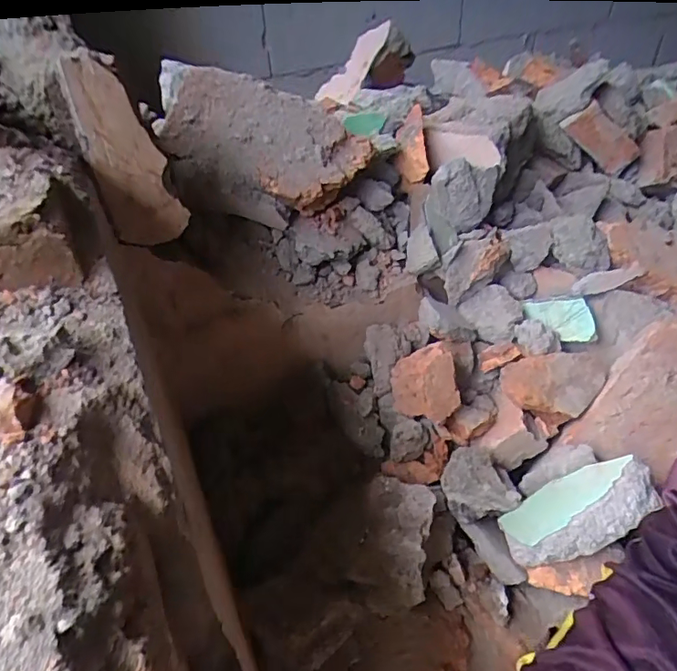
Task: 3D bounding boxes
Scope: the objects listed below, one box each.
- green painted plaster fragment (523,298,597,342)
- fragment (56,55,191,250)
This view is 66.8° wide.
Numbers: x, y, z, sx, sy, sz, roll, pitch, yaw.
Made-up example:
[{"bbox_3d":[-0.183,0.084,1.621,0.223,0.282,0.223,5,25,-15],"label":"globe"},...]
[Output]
[{"bbox_3d":[0.223,-0.017,0.521,0.066,0.012,0.044,0,73,31],"label":"green painted plaster fragment"},{"bbox_3d":[-0.136,-0.114,0.333,0.047,0.119,0.009,-14,43,-12],"label":"fragment"}]

